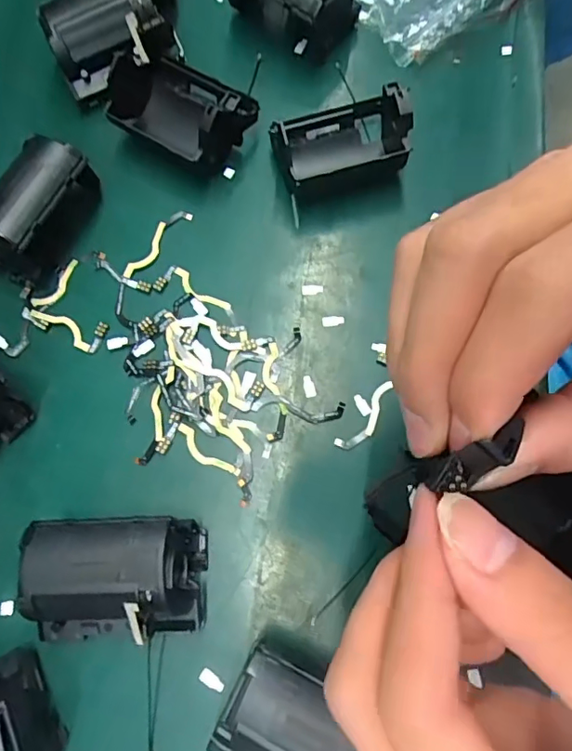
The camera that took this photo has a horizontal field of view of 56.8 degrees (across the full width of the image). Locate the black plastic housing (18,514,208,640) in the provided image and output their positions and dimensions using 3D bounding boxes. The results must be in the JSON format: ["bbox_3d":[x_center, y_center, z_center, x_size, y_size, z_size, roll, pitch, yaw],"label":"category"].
[{"bbox_3d":[-0.072,0.086,0.227,0.070,0.042,0.046,-2,72,2],"label":"black plastic housing"}]

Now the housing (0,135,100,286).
[{"bbox_3d":[-0.134,-0.087,0.279,0.048,0.039,0.070,22,75,9],"label":"housing"}]

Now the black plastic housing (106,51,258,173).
[{"bbox_3d":[-0.059,-0.153,0.299,0.081,0.038,0.052,25,75,10],"label":"black plastic housing"}]

